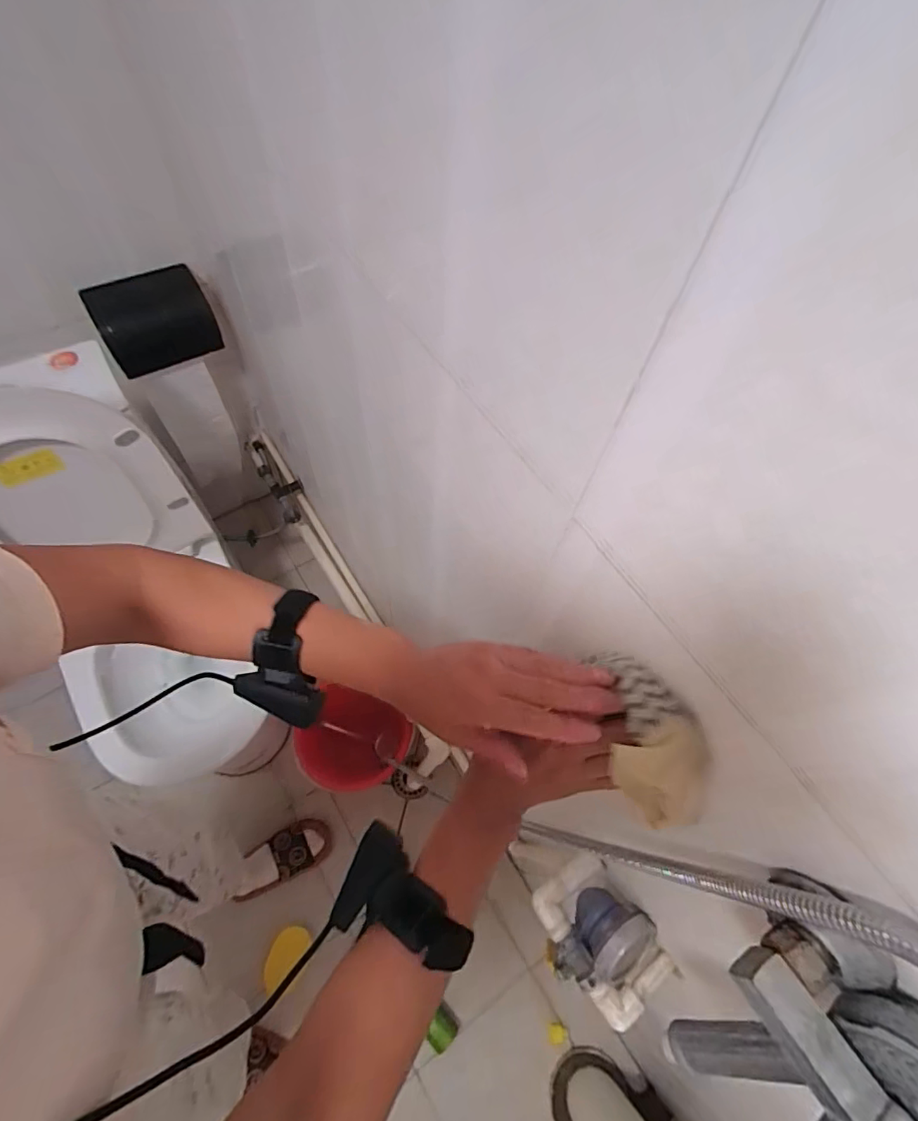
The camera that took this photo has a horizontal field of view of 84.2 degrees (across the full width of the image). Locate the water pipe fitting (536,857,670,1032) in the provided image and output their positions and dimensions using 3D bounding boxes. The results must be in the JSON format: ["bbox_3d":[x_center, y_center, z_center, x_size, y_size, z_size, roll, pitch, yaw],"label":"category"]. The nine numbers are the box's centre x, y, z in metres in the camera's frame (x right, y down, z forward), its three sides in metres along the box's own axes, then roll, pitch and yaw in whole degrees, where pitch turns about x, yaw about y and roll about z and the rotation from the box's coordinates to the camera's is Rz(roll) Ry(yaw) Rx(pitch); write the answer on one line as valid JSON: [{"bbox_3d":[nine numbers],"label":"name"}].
[{"bbox_3d":[0.162,0.428,0.566,0.107,0.071,0.155,-31,69,-18],"label":"water pipe fitting"}]

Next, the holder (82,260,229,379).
[{"bbox_3d":[-0.593,-0.470,1.005,0.205,0.131,0.103,-28,68,-17],"label":"holder"}]

